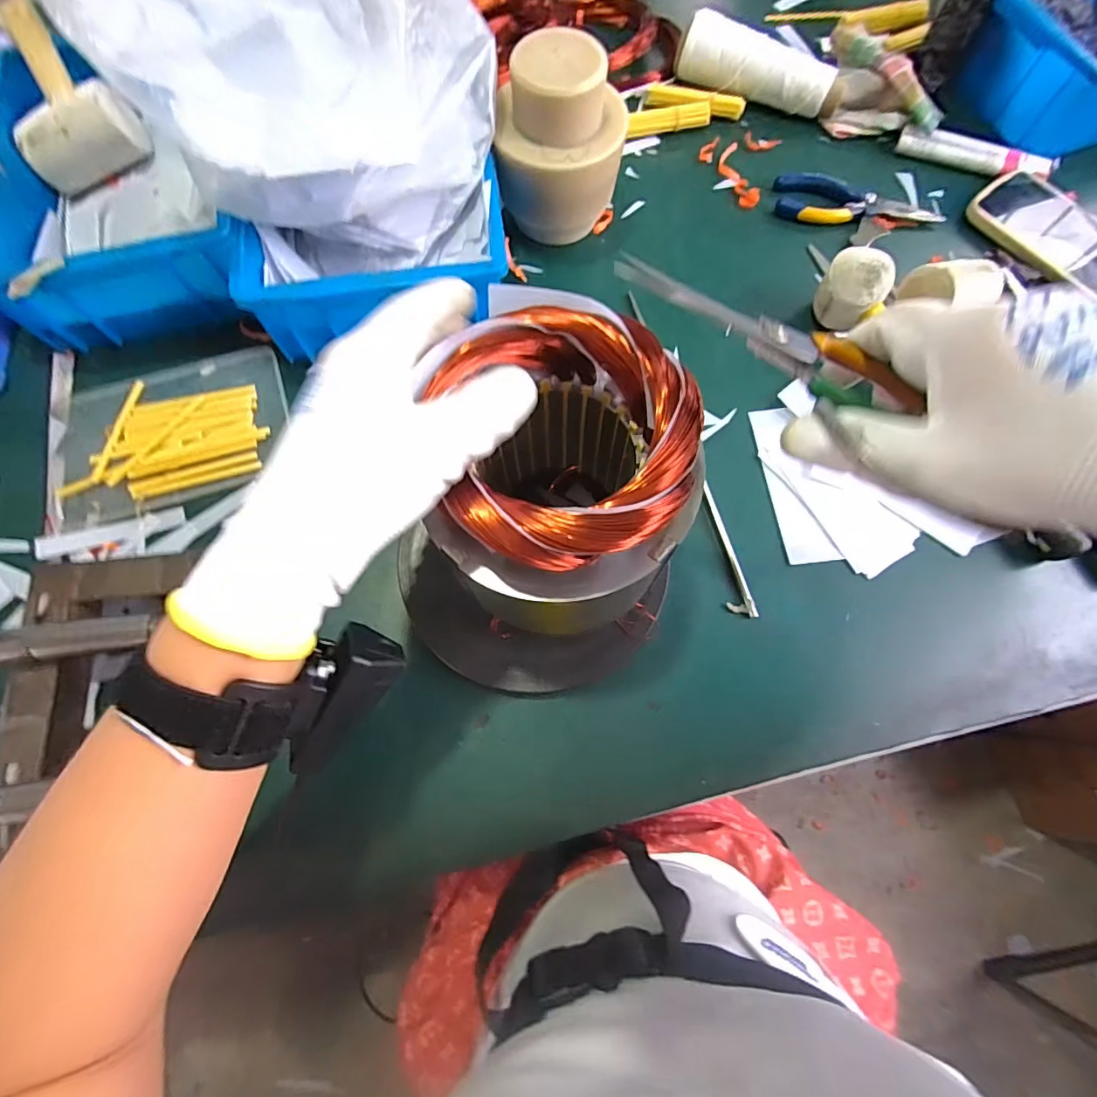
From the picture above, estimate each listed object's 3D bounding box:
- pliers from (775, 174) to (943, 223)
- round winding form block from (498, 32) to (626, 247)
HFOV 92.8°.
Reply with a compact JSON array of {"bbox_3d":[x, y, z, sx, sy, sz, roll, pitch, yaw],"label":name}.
[{"bbox_3d":[0.293,-0.322,0.495,0.154,0.014,0.047,13,72,2],"label":"pliers"},{"bbox_3d":[0.009,-0.322,0.433,0.103,0.127,0.084,6,72,0],"label":"round winding form block"}]

